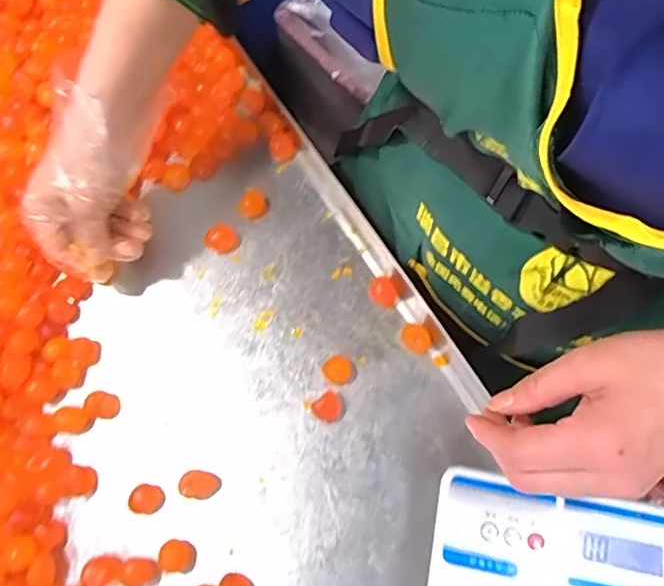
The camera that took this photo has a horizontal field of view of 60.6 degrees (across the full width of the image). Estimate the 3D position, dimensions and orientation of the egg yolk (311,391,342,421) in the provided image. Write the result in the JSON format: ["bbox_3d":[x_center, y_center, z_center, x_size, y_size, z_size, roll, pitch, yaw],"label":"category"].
[{"bbox_3d":[-0.003,0.094,0.464,0.024,0.016,0.021,-34,71,-7],"label":"egg yolk"}]

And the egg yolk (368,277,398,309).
[{"bbox_3d":[0.044,-0.001,0.492,0.024,0.013,0.022,-2,70,4],"label":"egg yolk"}]

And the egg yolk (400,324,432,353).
[{"bbox_3d":[0.071,0.038,0.477,0.026,0.018,0.019,15,72,10],"label":"egg yolk"}]

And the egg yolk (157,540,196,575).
[{"bbox_3d":[-0.120,0.203,0.438,0.026,0.013,0.022,5,71,7],"label":"egg yolk"}]

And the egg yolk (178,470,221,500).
[{"bbox_3d":[-0.106,0.154,0.457,0.030,0.016,0.021,3,71,6],"label":"egg yolk"}]

